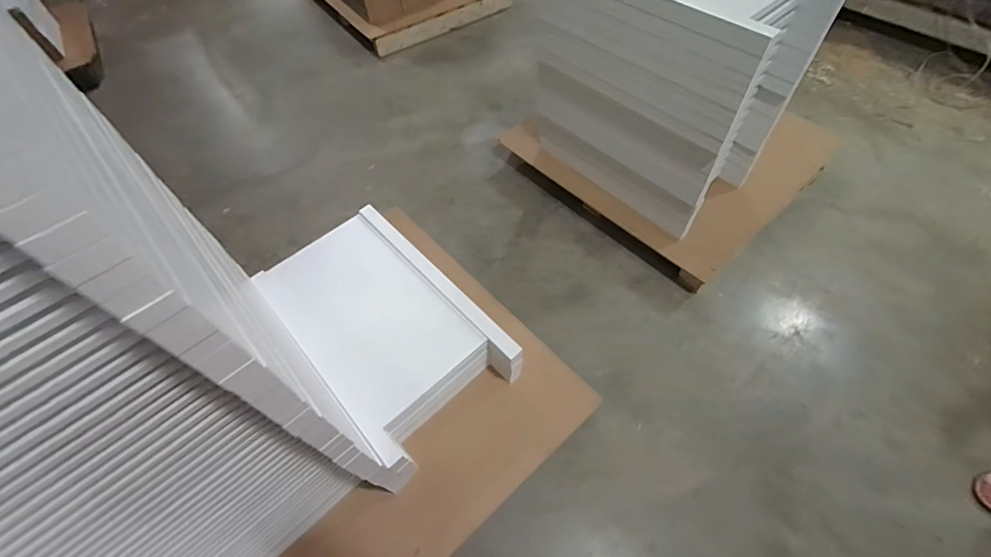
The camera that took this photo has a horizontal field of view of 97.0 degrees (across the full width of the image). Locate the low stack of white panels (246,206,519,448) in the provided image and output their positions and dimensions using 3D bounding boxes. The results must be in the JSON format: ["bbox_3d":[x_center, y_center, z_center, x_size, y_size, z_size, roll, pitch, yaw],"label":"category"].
[{"bbox_3d":[-0.330,0.157,1.365,0.729,0.213,0.453,38,65,25],"label":"low stack of white panels"}]

